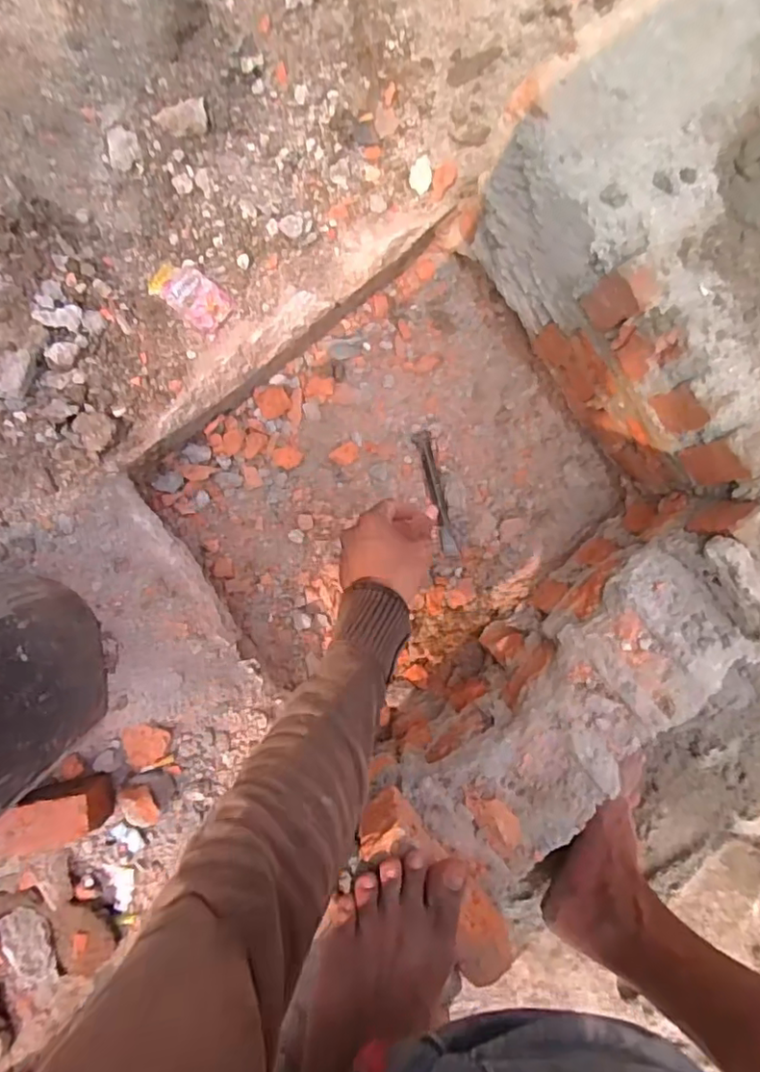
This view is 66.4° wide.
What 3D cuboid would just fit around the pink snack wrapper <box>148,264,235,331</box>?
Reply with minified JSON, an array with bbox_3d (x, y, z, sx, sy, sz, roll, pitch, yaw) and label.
[{"bbox_3d":[-0.205,-0.264,0.632,0.087,0.007,0.048,34,88,-5],"label":"pink snack wrapper"}]

